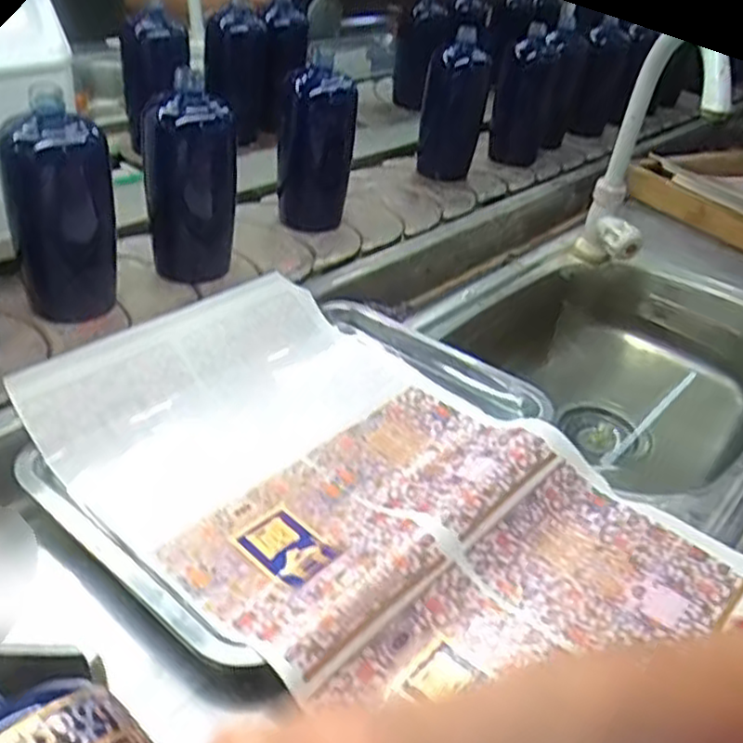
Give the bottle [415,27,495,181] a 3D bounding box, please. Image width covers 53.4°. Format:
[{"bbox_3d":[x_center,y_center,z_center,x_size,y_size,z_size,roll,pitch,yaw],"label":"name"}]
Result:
[{"bbox_3d":[0.117,-0.379,1.055,0.086,0.181,0.098,8,35,1],"label":"bottle"}]

